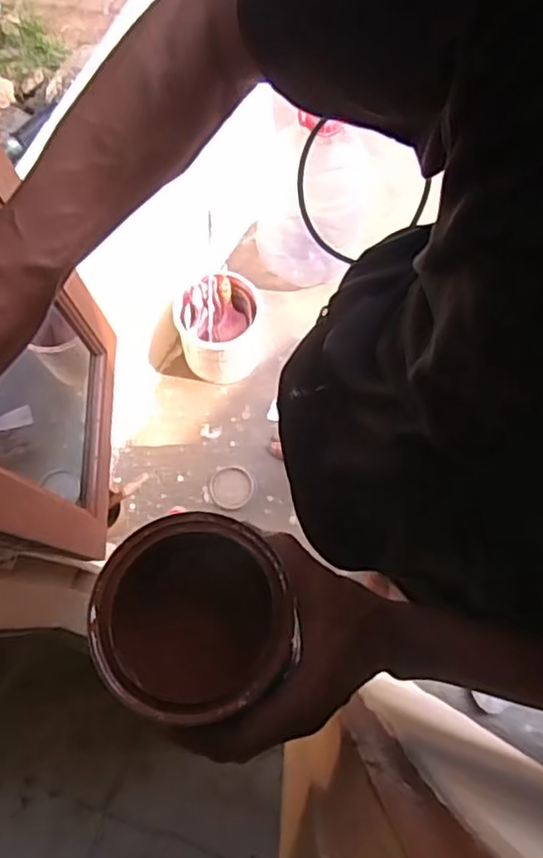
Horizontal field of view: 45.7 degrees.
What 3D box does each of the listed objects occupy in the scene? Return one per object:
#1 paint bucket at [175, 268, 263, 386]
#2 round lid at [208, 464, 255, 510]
[{"bbox_3d":[-0.106,-0.224,1.442,0.195,0.177,0.186,0,75,2],"label":"paint bucket"},{"bbox_3d":[-0.087,0.128,1.419,0.097,0.019,0.096,0,75,2],"label":"round lid"}]

